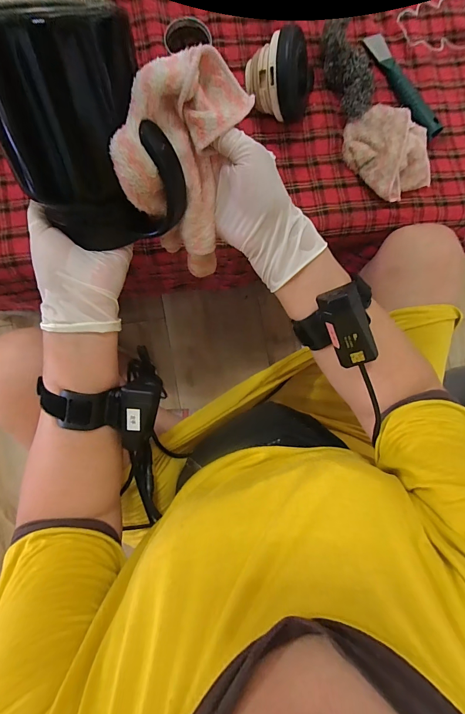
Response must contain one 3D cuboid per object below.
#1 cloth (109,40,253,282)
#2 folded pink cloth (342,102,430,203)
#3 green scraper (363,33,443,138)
[{"bbox_3d":[-0.042,-0.162,0.291,0.082,0.116,0.132,14,87,-3],"label":"cloth"},{"bbox_3d":[0.203,-0.270,0.436,0.088,0.037,0.115,-26,91,-6],"label":"folded pink cloth"},{"bbox_3d":[0.231,-0.371,0.453,0.028,0.019,0.162,-28,91,-6],"label":"green scraper"}]

